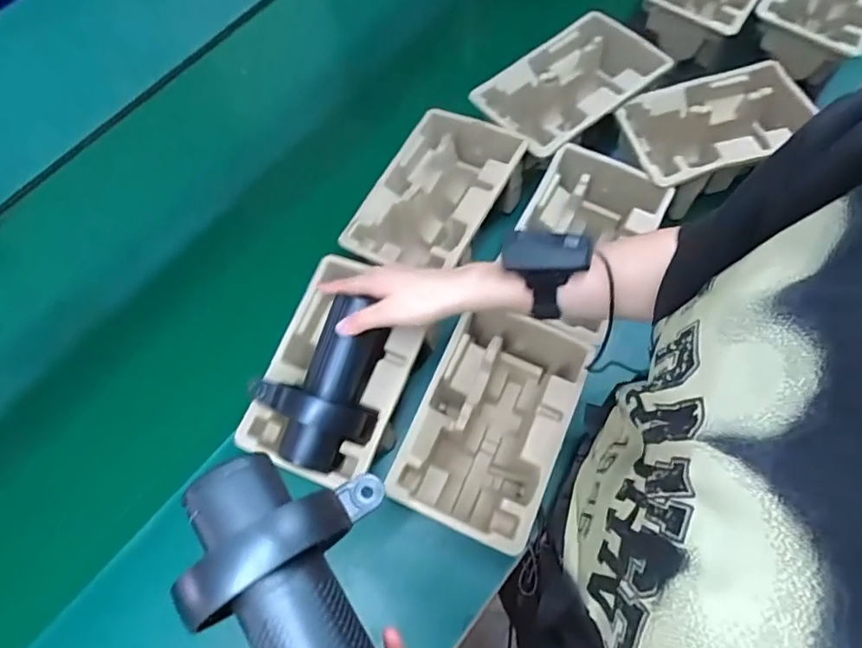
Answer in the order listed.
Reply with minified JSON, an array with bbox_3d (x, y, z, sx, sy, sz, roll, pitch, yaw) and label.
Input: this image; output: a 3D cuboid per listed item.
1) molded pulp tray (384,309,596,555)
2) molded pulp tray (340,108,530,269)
[{"bbox_3d":[0.064,0.111,0.592,0.142,0.121,0.221,23,73,9],"label":"molded pulp tray"},{"bbox_3d":[0.008,-0.145,0.673,0.138,0.099,0.217,27,73,11],"label":"molded pulp tray"}]

